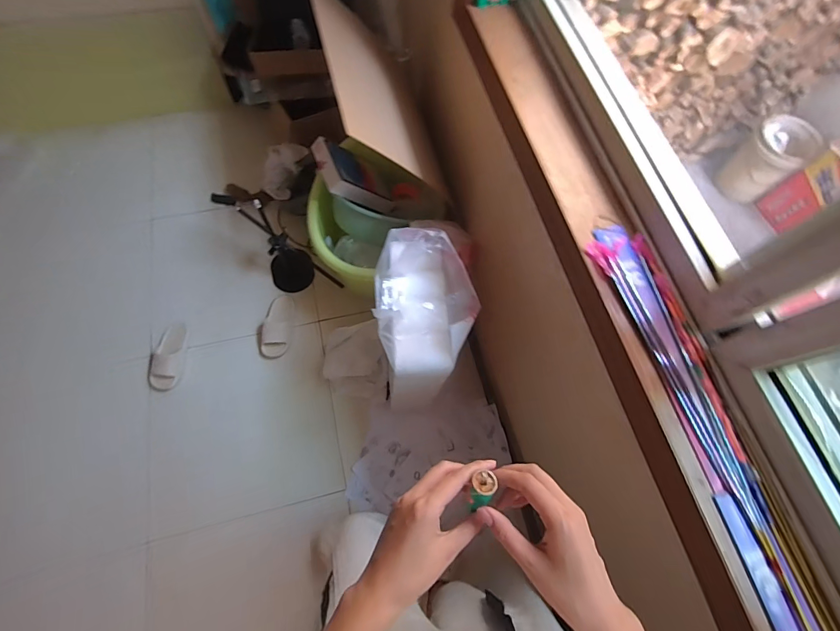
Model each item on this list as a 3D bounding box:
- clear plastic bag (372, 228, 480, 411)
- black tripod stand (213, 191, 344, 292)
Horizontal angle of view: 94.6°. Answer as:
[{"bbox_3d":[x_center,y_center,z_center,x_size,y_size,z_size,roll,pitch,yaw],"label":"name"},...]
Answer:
[{"bbox_3d":[0.017,-0.027,0.873,0.233,0.106,0.332,1,69,-1],"label":"clear plastic bag"},{"bbox_3d":[-0.479,-0.239,1.336,0.180,0.370,0.383,-41,76,-15],"label":"black tripod stand"}]

